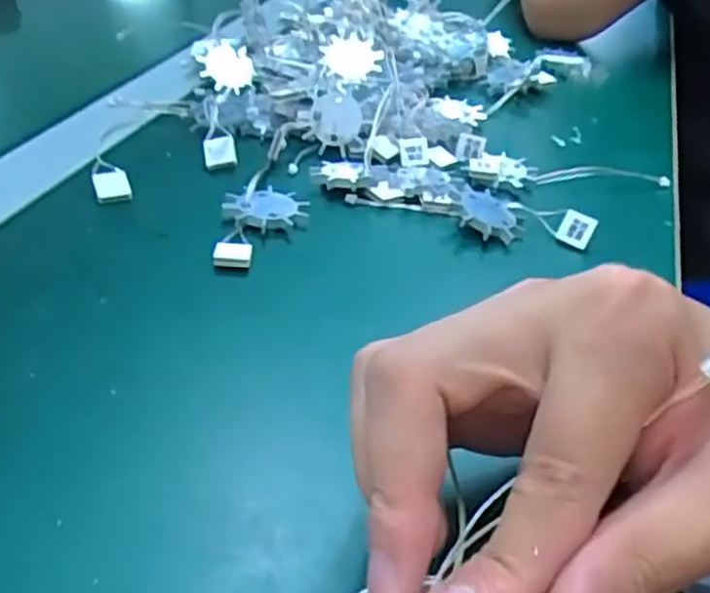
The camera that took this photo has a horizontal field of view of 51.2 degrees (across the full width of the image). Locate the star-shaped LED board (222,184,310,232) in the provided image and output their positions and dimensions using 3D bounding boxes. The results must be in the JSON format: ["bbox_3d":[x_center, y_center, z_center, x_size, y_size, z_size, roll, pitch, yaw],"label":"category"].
[{"bbox_3d":[-0.042,-0.043,0.355,0.037,0.006,0.032,-25,47,-34],"label":"star-shaped LED board"}]

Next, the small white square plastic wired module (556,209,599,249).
[{"bbox_3d":[0.108,-0.033,0.362,0.016,0.017,0.004,28,21,18],"label":"small white square plastic wired module"}]

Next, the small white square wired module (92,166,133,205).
[{"bbox_3d":[-0.117,-0.054,0.357,0.016,0.009,0.021,-11,40,-23],"label":"small white square wired module"}]

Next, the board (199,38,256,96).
[{"bbox_3d":[-0.079,-0.143,0.460,0.031,0.033,0.006,-1,-6,-17],"label":"board"}]

